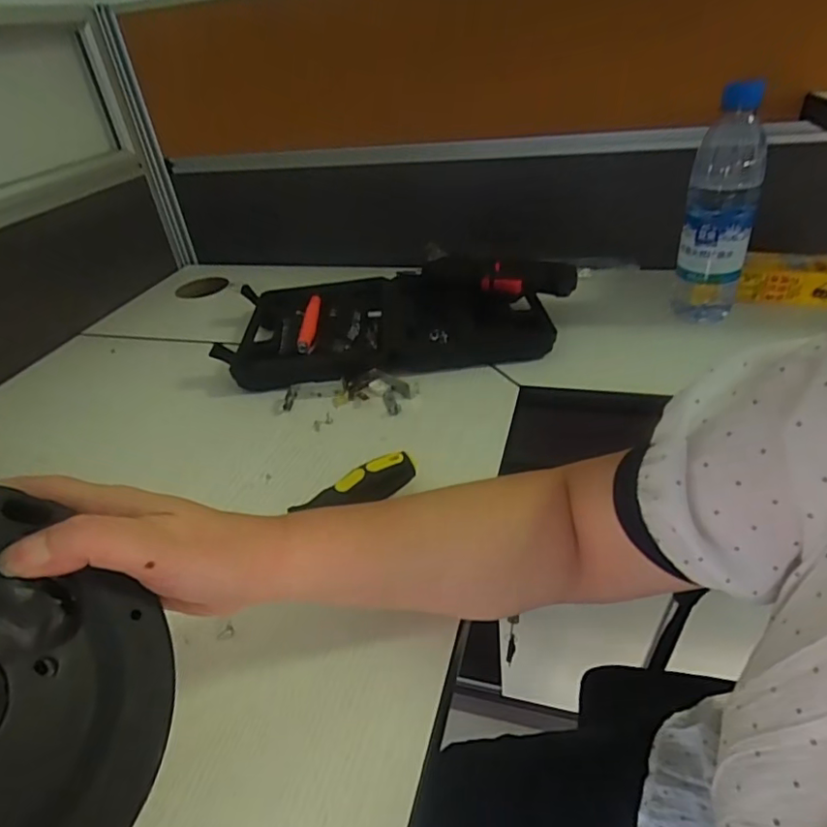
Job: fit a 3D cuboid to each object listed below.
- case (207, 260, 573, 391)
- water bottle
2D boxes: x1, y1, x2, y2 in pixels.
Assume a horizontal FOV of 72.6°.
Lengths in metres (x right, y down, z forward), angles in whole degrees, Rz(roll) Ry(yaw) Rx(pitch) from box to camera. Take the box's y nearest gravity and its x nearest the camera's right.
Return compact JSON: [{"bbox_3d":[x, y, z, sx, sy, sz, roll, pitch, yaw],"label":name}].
[{"bbox_3d":[-0.022,-0.122,0.642,0.356,0.072,0.215,-8,36,-2],"label":"case"},{"bbox_3d":[0.305,-0.200,0.560,0.061,0.216,0.062,13,40,26],"label":"water bottle"}]

